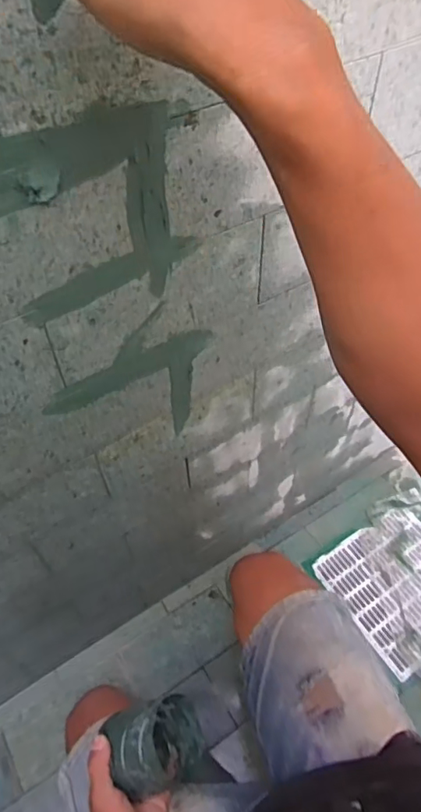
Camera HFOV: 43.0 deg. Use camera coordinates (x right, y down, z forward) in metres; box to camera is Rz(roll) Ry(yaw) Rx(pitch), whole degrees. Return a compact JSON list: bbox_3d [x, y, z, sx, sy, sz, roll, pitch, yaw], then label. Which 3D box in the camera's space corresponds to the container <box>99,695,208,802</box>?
[{"bbox_3d":[-0.065,0.373,0.584,0.084,0.091,0.083,-29,64,27],"label":"container"}]

